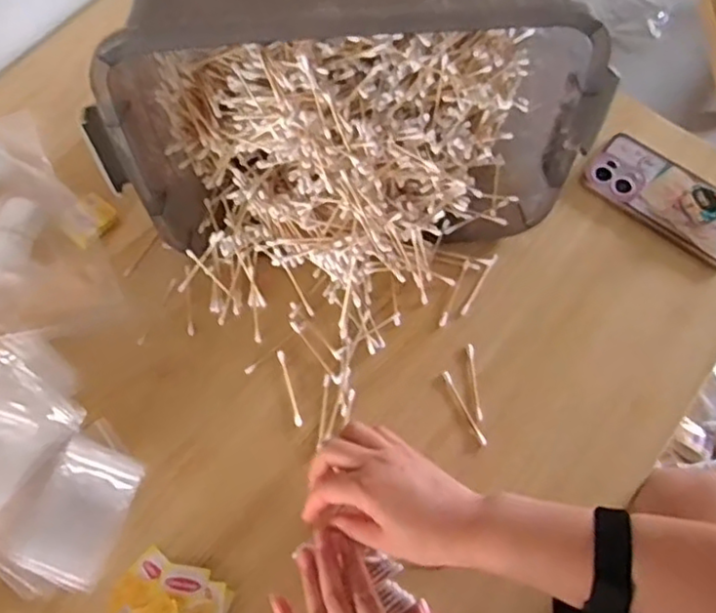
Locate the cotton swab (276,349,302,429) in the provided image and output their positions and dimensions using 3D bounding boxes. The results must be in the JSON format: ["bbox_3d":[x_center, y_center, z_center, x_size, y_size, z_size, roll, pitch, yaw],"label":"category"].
[{"bbox_3d":[-0.061,0.072,0.590,0.007,0.004,0.072,-16,67,-7],"label":"cotton swab"}]

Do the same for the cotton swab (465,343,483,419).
[{"bbox_3d":[0.105,0.067,0.593,0.008,0.006,0.068,-4,66,-2],"label":"cotton swab"}]

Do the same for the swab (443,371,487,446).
[{"bbox_3d":[0.094,0.089,0.582,0.007,0.005,0.072,-25,68,-11],"label":"swab"}]

